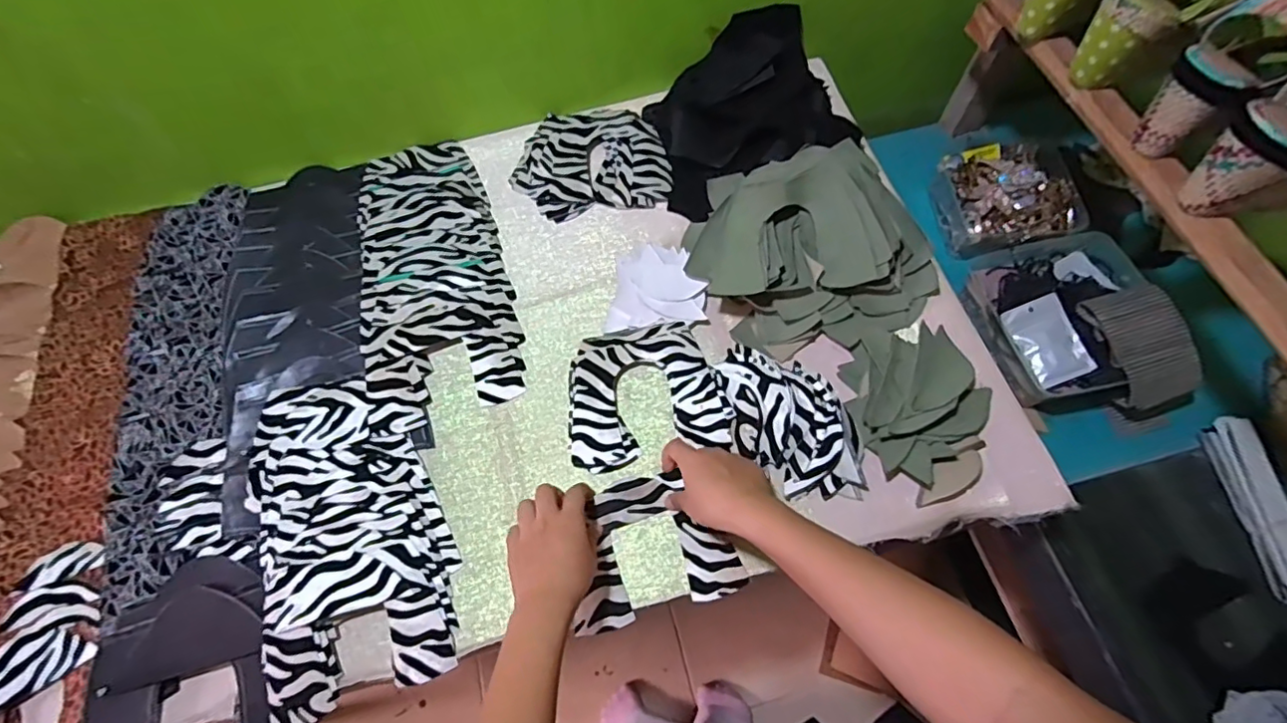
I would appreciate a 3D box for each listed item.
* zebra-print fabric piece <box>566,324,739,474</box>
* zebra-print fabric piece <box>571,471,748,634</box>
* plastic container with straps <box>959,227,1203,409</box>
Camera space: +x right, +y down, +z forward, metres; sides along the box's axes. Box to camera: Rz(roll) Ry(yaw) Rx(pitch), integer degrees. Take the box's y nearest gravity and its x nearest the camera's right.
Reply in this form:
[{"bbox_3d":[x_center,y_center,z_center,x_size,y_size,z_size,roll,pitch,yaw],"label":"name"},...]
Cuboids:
[{"bbox_3d":[0.000,0.030,0.590,0.157,0.014,0.142,-12,69,2],"label":"zebra-print fabric piece"},{"bbox_3d":[0.005,0.169,0.539,0.150,0.011,0.122,-16,66,-3],"label":"zebra-print fabric piece"},{"bbox_3d":[0.514,-0.053,0.686,0.195,0.084,0.229,-7,65,-1],"label":"plastic container with straps"}]

